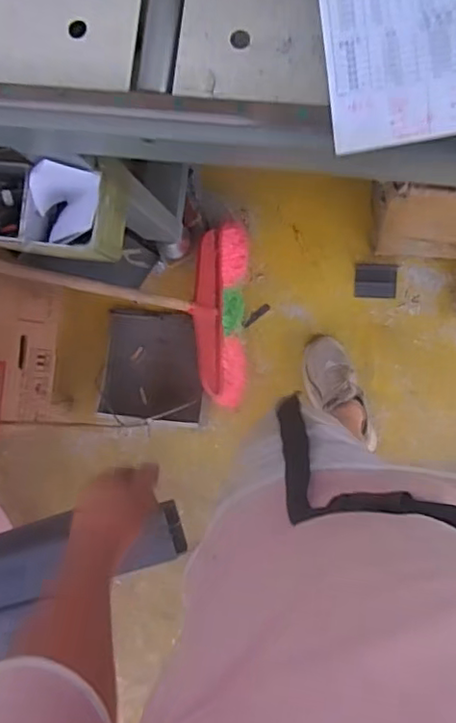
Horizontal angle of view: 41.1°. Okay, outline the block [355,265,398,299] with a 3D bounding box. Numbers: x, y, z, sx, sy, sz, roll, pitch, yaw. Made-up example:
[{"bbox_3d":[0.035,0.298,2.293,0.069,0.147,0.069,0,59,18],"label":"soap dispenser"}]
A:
[{"bbox_3d":[0.321,-0.173,1.316,0.086,0.015,0.071,4,93,9],"label":"block"}]

